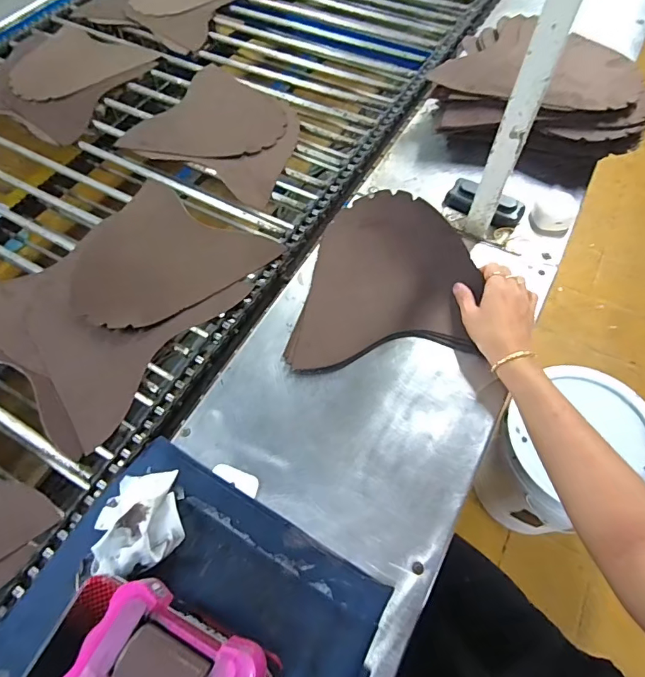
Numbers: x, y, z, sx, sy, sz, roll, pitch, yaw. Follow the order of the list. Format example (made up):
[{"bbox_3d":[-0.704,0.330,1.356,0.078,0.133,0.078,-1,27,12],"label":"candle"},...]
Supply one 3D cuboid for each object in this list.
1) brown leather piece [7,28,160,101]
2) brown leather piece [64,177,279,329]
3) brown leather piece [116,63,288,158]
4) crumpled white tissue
[{"bbox_3d":[-0.497,-0.559,0.887,0.253,0.017,0.204,-36,64,-17],"label":"brown leather piece"},{"bbox_3d":[-0.231,-0.108,0.627,0.249,0.009,0.230,30,62,16],"label":"brown leather piece"},{"bbox_3d":[-0.185,-0.379,0.780,0.232,0.016,0.238,26,64,16],"label":"brown leather piece"},{"bbox_3d":[-0.178,0.169,0.418,0.076,0.049,0.089,-16,60,-7],"label":"crumpled white tissue"}]

